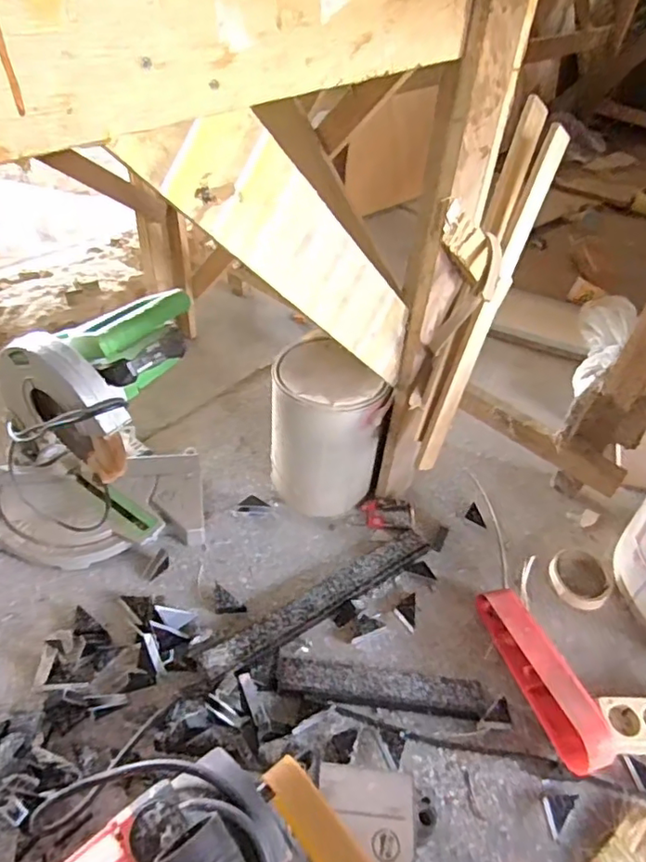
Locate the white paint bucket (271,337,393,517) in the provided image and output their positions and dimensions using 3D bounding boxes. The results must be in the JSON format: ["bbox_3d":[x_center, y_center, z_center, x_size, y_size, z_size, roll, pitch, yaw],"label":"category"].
[{"bbox_3d":[0.000,-0.003,0.911,0.155,0.242,0.178,1,43,-6],"label":"white paint bucket"}]

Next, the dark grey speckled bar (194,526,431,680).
[{"bbox_3d":[0.004,0.238,0.837,0.379,0.023,0.052,-24,51,-29],"label":"dark grey speckled bar"}]

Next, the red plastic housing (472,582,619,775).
[{"bbox_3d":[0.285,0.311,0.755,0.052,0.073,0.240,-9,45,-17],"label":"red plastic housing"}]

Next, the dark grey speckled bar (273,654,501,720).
[{"bbox_3d":[0.077,0.331,0.755,0.270,0.020,0.049,8,43,1],"label":"dark grey speckled bar"}]

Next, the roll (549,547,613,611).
[{"bbox_3d":[0.391,0.225,0.892,0.090,0.019,0.100,-4,44,-12],"label":"roll"}]

